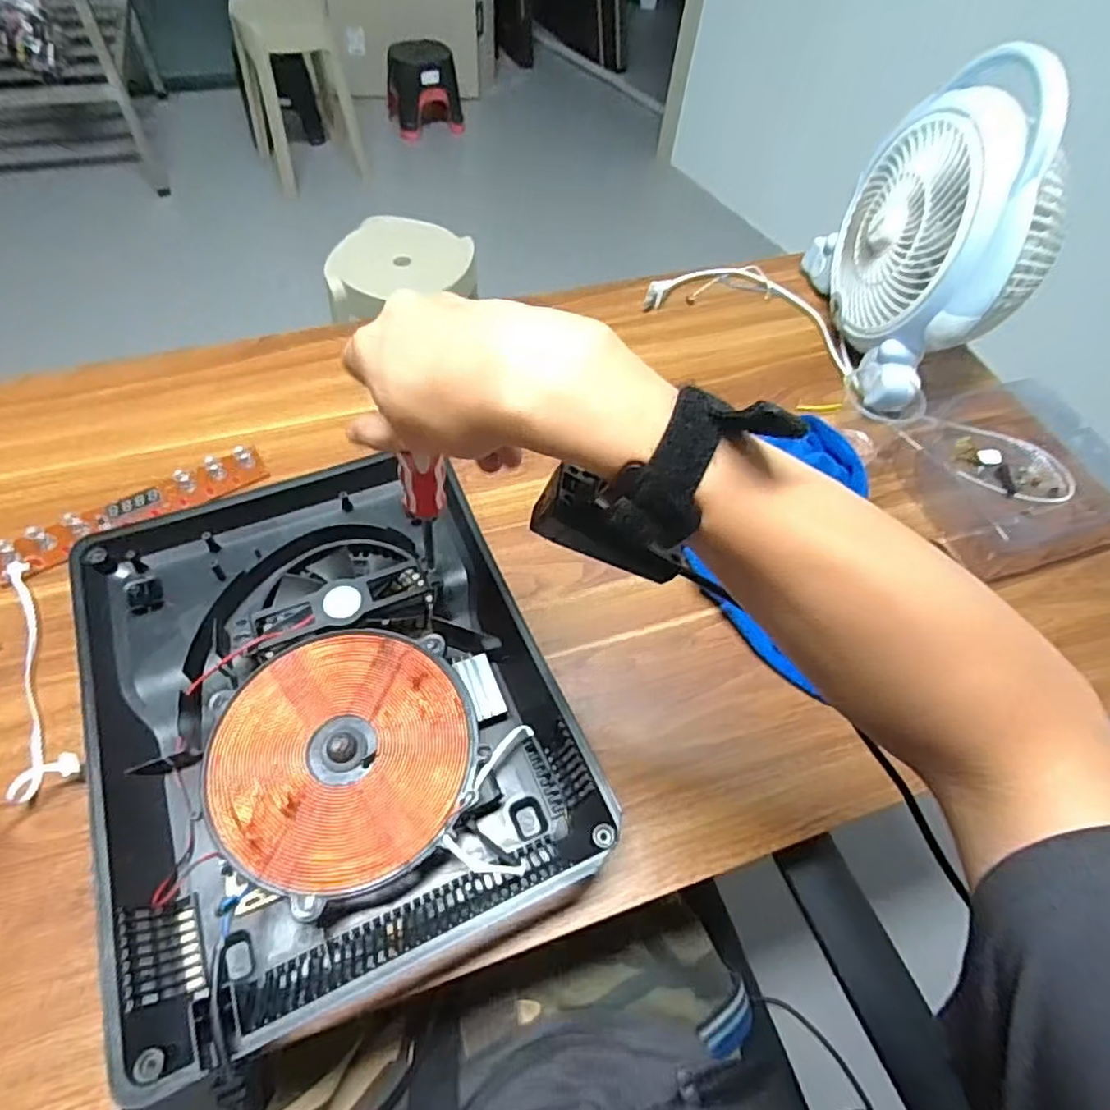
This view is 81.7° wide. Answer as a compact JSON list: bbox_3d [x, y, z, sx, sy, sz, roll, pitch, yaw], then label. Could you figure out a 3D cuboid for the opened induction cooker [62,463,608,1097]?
[{"bbox_3d":[-0.150,0.086,0.429,0.268,0.044,0.355,-20,61,-16],"label":"opened induction cooker"}]

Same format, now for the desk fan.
[{"bbox_3d":[0.376,-0.308,0.621,0.122,0.246,0.266,1,57,-4],"label":"desk fan"}]

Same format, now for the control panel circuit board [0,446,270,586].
[{"bbox_3d":[-0.347,-0.039,0.534,0.207,0.025,0.034,-30,64,-21],"label":"control panel circuit board"}]

